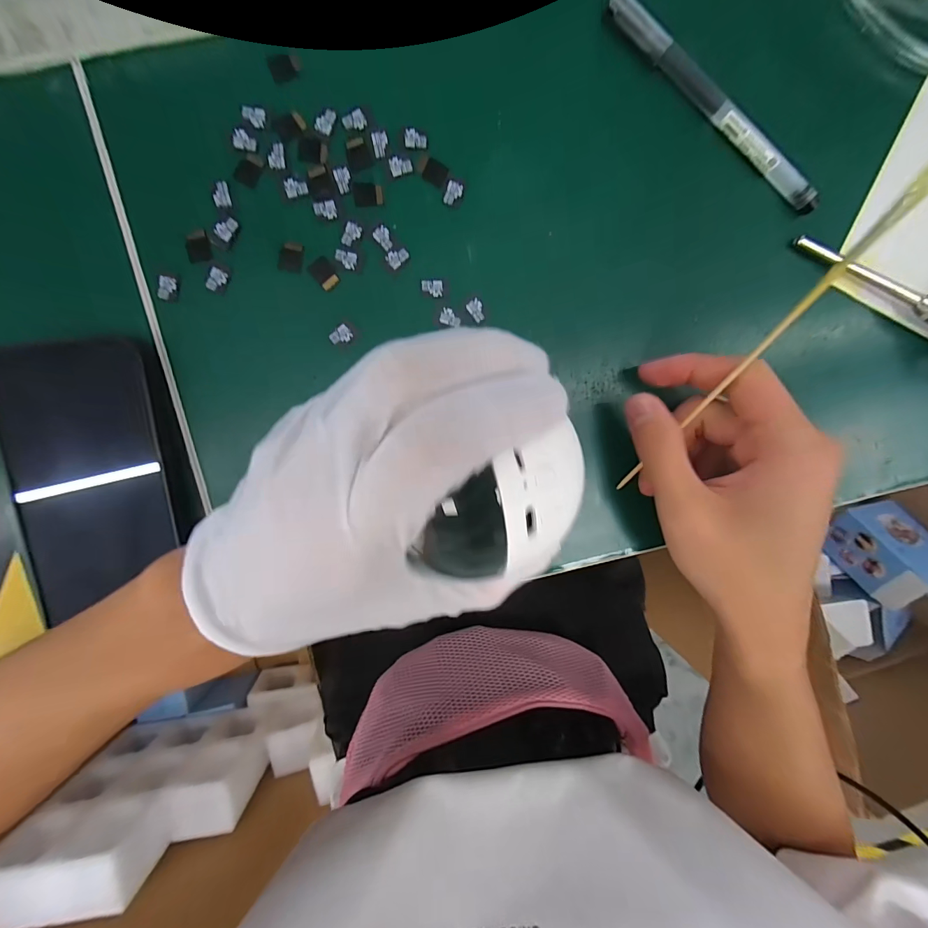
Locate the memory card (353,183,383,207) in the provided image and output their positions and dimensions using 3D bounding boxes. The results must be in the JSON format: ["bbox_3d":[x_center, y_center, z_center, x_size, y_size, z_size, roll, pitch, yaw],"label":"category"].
[{"bbox_3d":[-0.049,-0.137,0.207,0.015,0.004,0.012,-4,97,-2],"label":"memory card"}]

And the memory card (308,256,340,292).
[{"bbox_3d":[-0.072,-0.098,0.210,0.011,0.004,0.015,-38,94,1],"label":"memory card"}]

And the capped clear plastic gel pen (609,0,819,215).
[{"bbox_3d":[0.130,-0.183,0.209,0.144,0.008,0.009,39,91,-6],"label":"capped clear plastic gel pen"}]

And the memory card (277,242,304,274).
[{"bbox_3d":[-0.088,-0.105,0.208,0.012,0.004,0.014,11,96,-7],"label":"memory card"}]

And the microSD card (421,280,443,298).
[{"bbox_3d":[-0.017,-0.092,0.212,0.011,0.004,0.009,1,94,-4],"label":"microSD card"}]

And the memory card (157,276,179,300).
[{"bbox_3d":[-0.150,-0.089,0.206,0.009,0.004,0.012,8,91,-8],"label":"memory card"}]

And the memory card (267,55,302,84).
[{"bbox_3d":[-0.087,-0.194,0.199,0.015,0.004,0.012,-14,96,-1],"label":"memory card"}]

